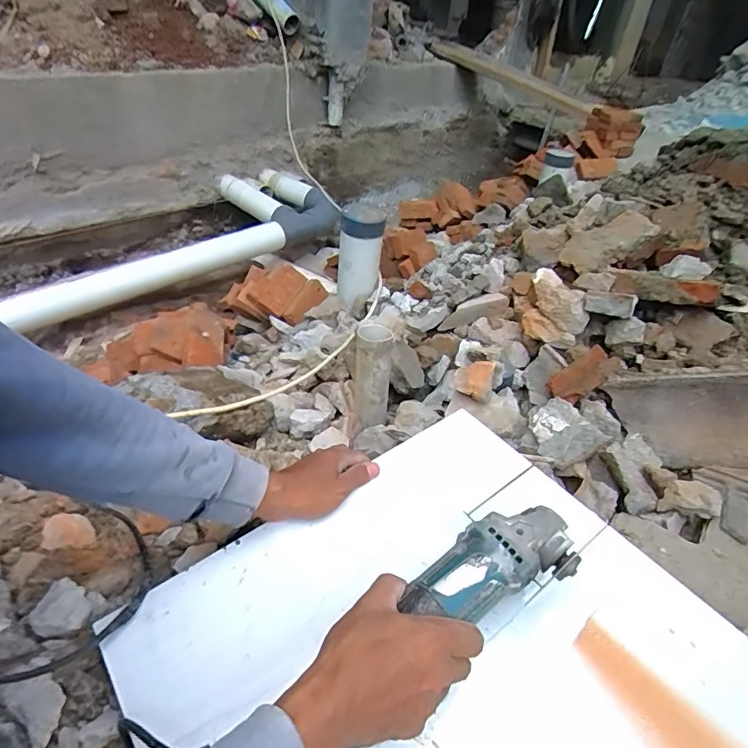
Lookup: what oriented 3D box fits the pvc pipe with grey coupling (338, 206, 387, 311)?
[{"bbox_3d":[-0.038,-0.322,1.328,0.115,0.247,0.114,4,38,-2],"label":"pvc pipe with grey coupling"}]

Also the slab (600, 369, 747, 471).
[{"bbox_3d":[0.522,0.070,0.777,0.247,0.163,0.031,-8,8,23],"label":"slab"}]

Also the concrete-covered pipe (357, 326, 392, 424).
[{"bbox_3d":[-0.003,0.005,0.851,0.064,0.176,0.076,3,38,-3],"label":"concrete-covered pipe"}]

